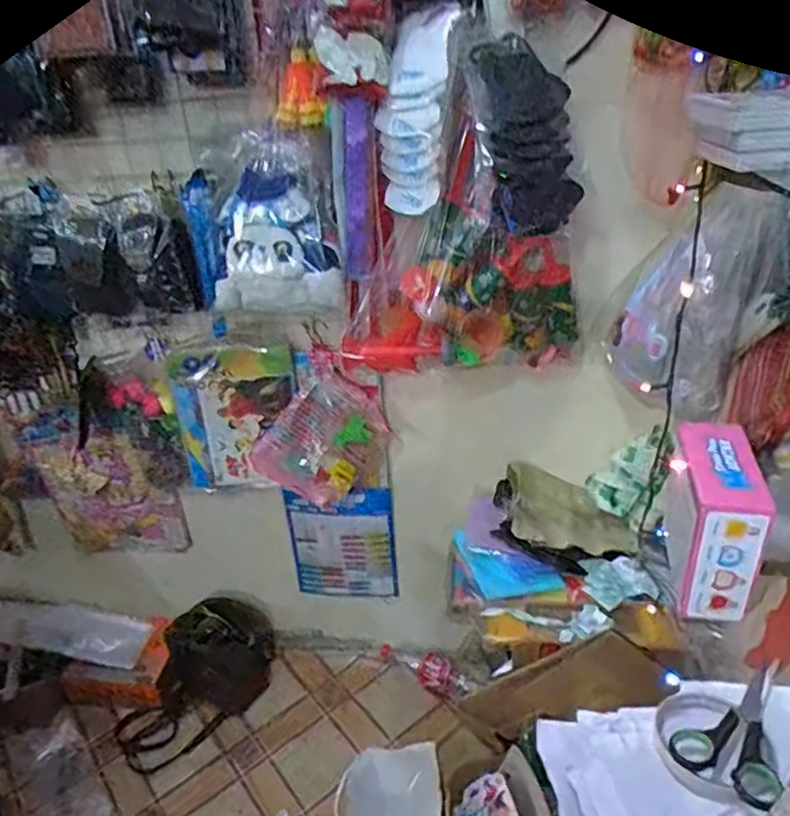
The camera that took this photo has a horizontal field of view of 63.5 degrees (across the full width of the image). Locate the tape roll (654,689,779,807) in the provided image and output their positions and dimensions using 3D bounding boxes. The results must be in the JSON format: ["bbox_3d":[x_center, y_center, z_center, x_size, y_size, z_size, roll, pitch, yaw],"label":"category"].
[{"bbox_3d":[0.243,0.257,0.495,0.086,0.015,0.087,-3,30,2],"label":"tape roll"}]

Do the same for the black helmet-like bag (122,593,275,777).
[{"bbox_3d":[-0.498,0.662,1.593,0.406,0.195,0.223,-26,36,-33],"label":"black helmet-like bag"}]

